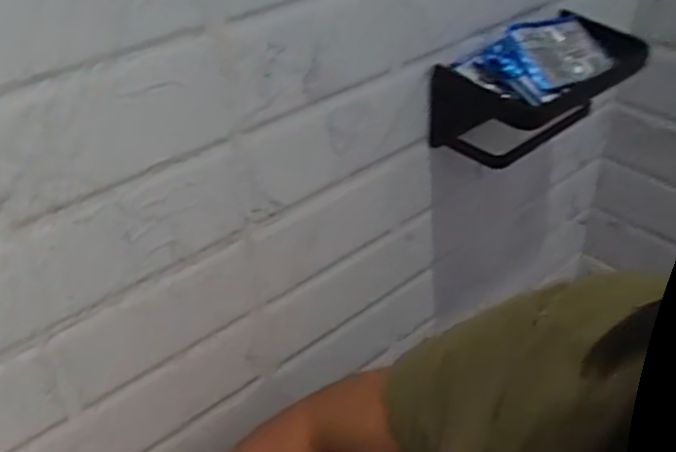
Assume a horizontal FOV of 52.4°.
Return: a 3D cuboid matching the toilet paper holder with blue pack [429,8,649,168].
[{"bbox_3d":[0.173,-0.122,0.580,0.175,0.093,0.101,-27,43,-30],"label":"toilet paper holder with blue pack"}]

